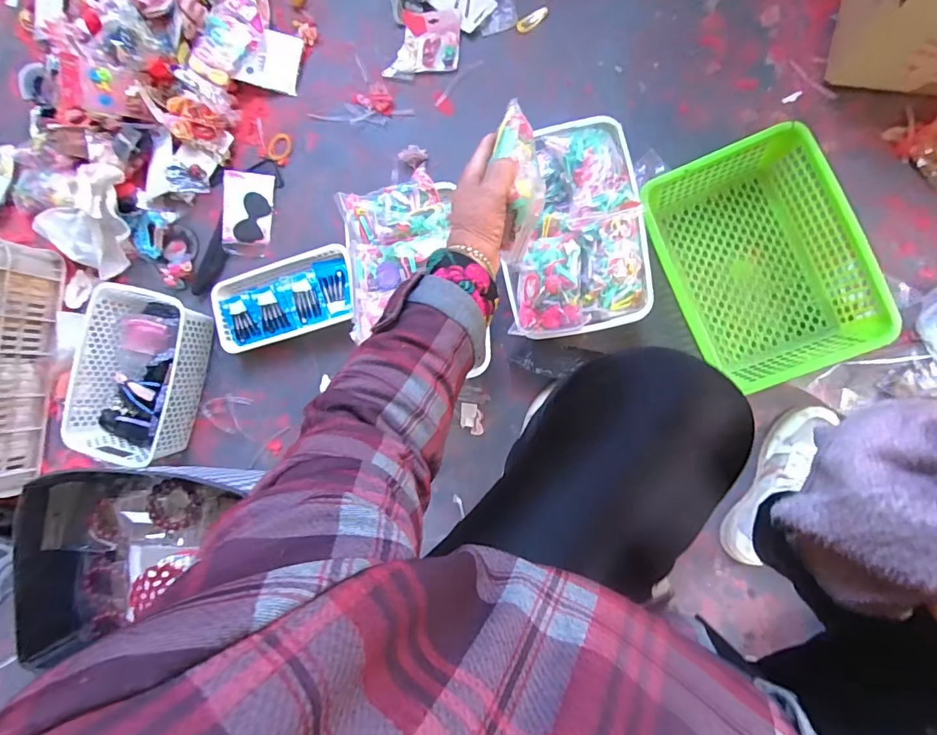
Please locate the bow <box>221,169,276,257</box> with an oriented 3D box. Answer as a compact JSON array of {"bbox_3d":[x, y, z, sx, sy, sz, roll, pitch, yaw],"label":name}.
[{"bbox_3d":[-0.407,-0.282,0.853,0.091,0.017,0.152,4,89,10],"label":"bow"}]

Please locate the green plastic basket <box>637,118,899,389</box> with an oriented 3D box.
[{"bbox_3d":[0.413,-0.148,0.672,0.235,0.078,0.328,-23,85,8],"label":"green plastic basket"}]

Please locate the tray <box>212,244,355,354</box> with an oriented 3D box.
[{"bbox_3d":[-0.323,-0.116,0.816,0.258,0.047,0.132,-16,86,9],"label":"tray"}]

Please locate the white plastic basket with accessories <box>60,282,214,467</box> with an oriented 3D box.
[{"bbox_3d":[-0.586,0.013,0.835,0.214,0.083,0.297,14,91,10],"label":"white plastic basket with accessories"}]

